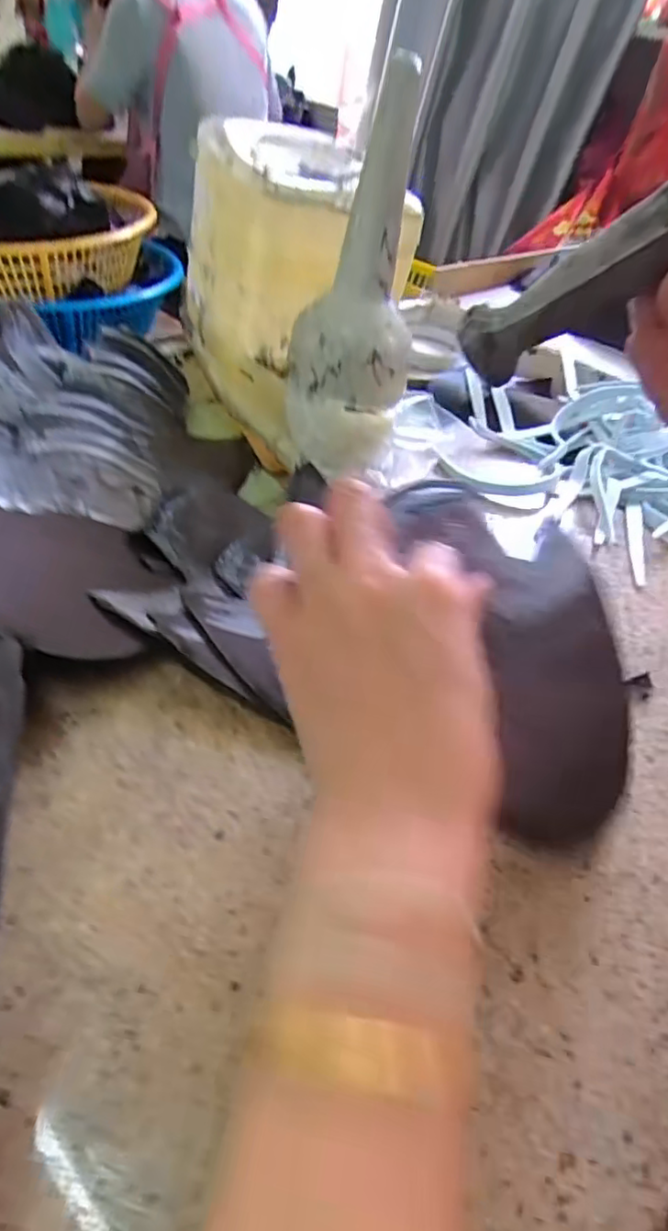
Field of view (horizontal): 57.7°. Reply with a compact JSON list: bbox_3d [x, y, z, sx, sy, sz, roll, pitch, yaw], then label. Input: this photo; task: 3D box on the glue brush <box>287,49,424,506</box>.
[{"bbox_3d":[0.015,-0.208,0.410,0.075,0.263,0.045,19,22,16],"label":"glue brush"}]

